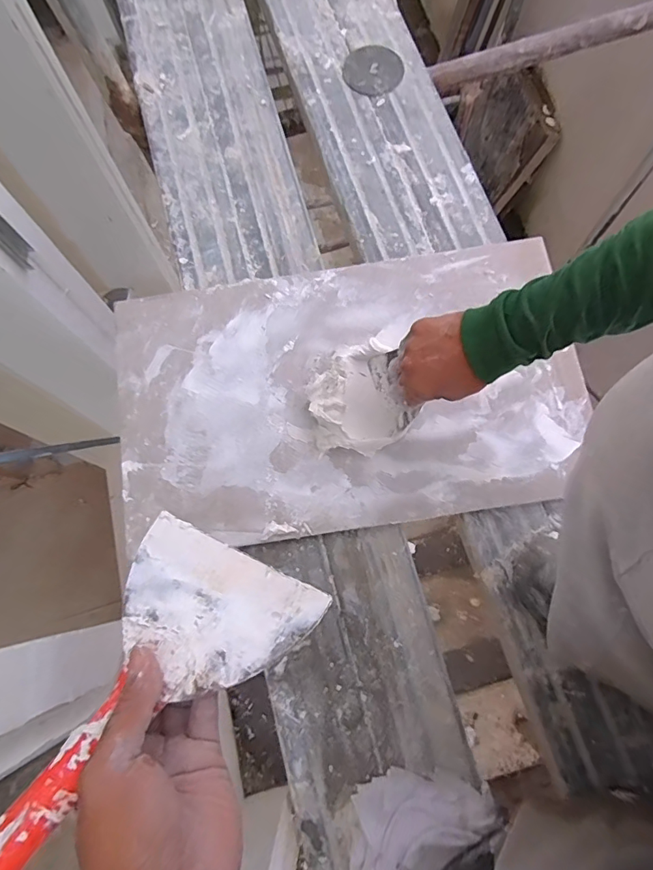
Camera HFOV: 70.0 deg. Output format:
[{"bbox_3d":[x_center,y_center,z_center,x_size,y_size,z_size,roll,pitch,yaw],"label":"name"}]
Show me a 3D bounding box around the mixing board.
[{"bbox_3d":[0.029,-0.061,0.612,0.578,0.020,0.348,-7,77,0],"label":"mixing board"}]

